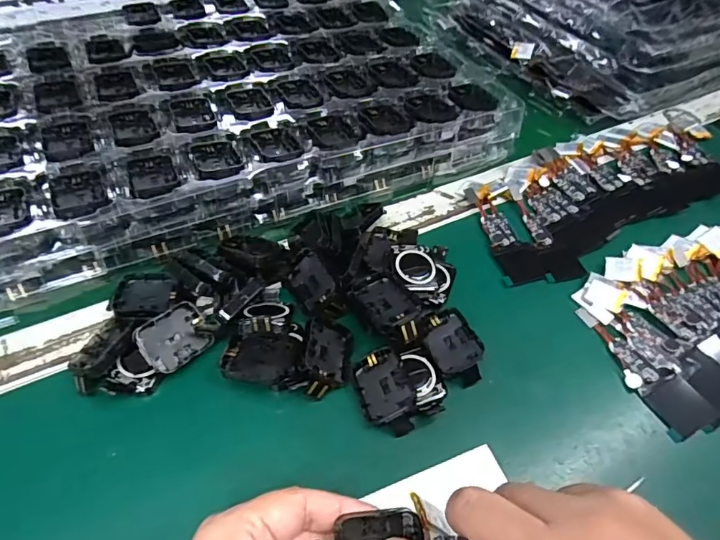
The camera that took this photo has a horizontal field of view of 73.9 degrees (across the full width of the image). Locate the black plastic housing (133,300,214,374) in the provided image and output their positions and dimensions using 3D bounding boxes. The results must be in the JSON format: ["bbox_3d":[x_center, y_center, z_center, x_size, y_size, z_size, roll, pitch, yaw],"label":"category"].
[{"bbox_3d":[-0.111,0.041,0.289,0.040,0.008,0.032,-38,103,-43],"label":"black plastic housing"}]

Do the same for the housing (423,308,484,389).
[{"bbox_3d":[0.060,0.050,0.309,0.031,0.016,0.048,-11,53,-14],"label":"housing"}]

